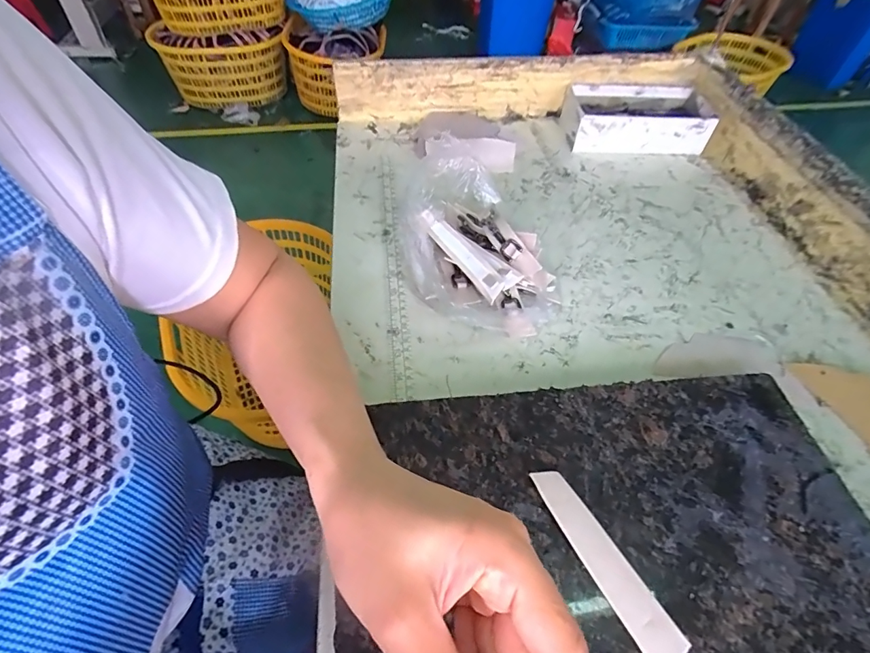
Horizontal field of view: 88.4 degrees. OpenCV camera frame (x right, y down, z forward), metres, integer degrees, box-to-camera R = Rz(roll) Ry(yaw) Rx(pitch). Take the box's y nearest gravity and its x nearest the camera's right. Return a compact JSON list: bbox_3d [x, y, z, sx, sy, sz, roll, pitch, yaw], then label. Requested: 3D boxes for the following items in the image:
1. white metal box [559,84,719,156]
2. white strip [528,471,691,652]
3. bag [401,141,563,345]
[{"bbox_3d":[0.289,-0.298,0.653,0.196,0.059,0.110,1,51,-2],"label":"white metal box"},{"bbox_3d":[0.104,0.145,0.281,0.024,0.005,0.123,-30,54,-8],"label":"white strip"},{"bbox_3d":[0.039,-0.103,0.464,0.143,0.069,0.238,-5,51,-6],"label":"bag"}]

